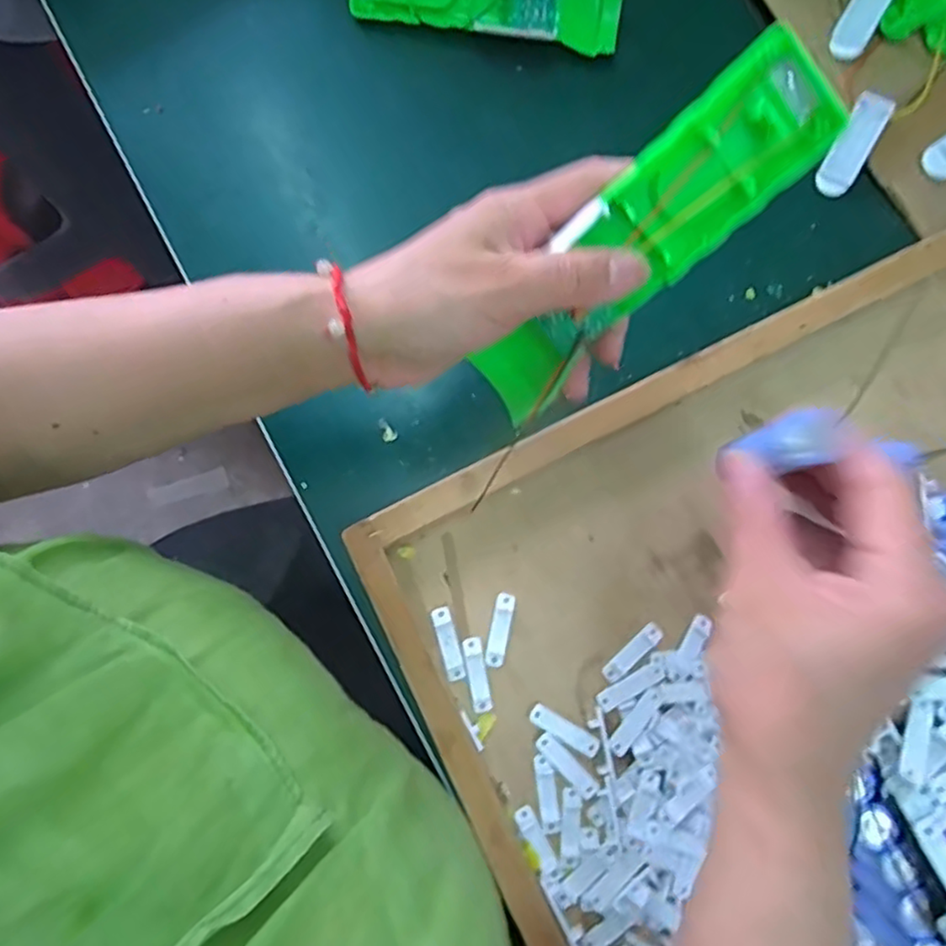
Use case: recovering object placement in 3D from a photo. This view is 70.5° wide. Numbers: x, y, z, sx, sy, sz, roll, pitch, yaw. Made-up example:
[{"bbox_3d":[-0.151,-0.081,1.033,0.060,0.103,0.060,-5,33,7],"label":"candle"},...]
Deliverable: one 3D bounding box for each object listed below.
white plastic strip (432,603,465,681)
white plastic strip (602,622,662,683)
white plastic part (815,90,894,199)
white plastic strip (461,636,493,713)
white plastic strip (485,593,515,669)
[{"bbox_3d":[-0.013,0.089,0.350,0.010,0.004,0.038,-16,80,-4],"label":"white plastic strip"},{"bbox_3d":[0.084,0.094,0.351,0.038,0.004,0.009,-40,82,-8],"label":"white plastic strip"},{"bbox_3d":[0.228,-0.196,0.400,0.021,0.007,0.061,29,95,5],"label":"white plastic part"},{"bbox_3d":[0.002,0.104,0.347,0.011,0.004,0.037,-12,80,-3],"label":"white plastic strip"},{"bbox_3d":[0.014,0.083,0.352,0.010,0.004,0.038,12,79,2],"label":"white plastic strip"}]

